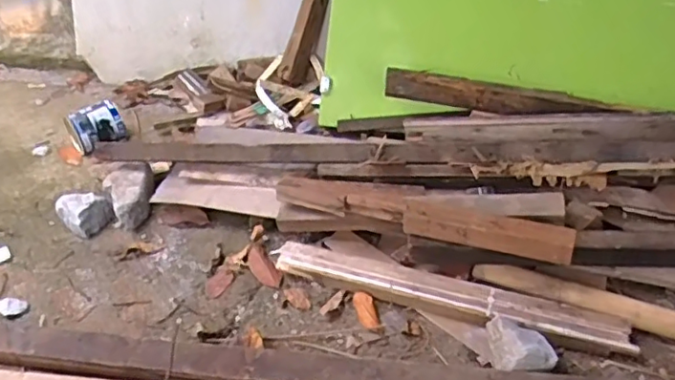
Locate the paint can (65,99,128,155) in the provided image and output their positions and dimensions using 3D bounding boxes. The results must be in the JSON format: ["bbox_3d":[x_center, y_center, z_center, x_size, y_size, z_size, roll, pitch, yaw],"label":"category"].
[{"bbox_3d":[-0.649,-0.164,1.662,0.132,0.117,0.124,-30,45,-29],"label":"paint can"}]

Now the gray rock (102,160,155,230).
[{"bbox_3d":[-0.484,0.008,1.442,0.114,0.099,0.167,-16,40,-14],"label":"gray rock"}]

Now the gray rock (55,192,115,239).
[{"bbox_3d":[-0.573,0.053,1.399,0.102,0.081,0.094,-30,45,-29],"label":"gray rock"}]

